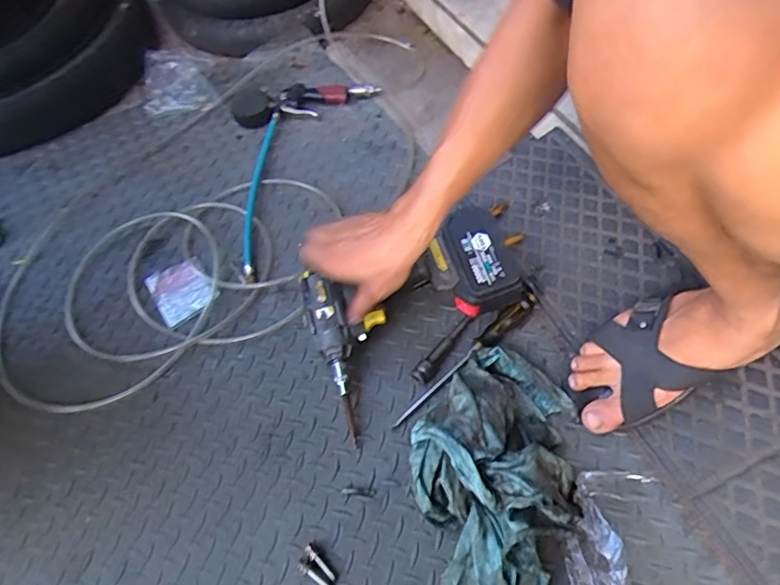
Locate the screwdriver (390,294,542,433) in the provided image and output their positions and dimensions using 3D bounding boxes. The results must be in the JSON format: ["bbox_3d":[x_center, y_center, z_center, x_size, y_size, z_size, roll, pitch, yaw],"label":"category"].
[{"bbox_3d":[0.095,0.076,0.637,0.241,0.025,0.023,-35,61,-17],"label":"screwdriver"}]

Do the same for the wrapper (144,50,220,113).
[{"bbox_3d":[-0.423,-0.409,0.998,0.131,0.046,0.165,-26,58,-11],"label":"wrapper"}]

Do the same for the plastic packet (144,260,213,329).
[{"bbox_3d":[-0.306,-0.004,0.746,0.078,0.013,0.103,-37,61,-18],"label":"plastic packet"}]

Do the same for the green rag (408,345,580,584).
[{"bbox_3d":[0.098,0.187,0.506,0.158,0.120,0.315,13,59,13],"label":"green rag"}]

